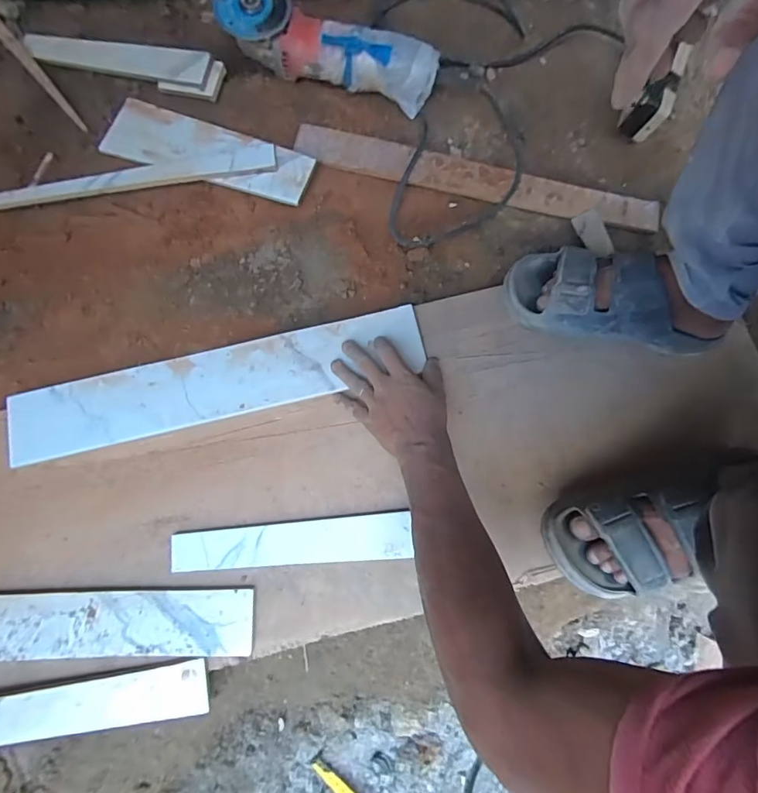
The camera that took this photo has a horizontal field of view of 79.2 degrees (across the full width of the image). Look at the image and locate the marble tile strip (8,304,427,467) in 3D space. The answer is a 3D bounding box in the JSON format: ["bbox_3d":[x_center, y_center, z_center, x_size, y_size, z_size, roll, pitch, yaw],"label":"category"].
[{"bbox_3d":[-0.191,-0.018,0.545,0.487,0.009,0.090,-15,79,-2],"label":"marble tile strip"}]

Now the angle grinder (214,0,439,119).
[{"bbox_3d":[-0.062,-0.461,0.603,0.281,0.084,0.085,9,78,0],"label":"angle grinder"}]

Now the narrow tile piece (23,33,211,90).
[{"bbox_3d":[-0.366,-0.471,0.636,0.293,0.009,0.042,17,101,11],"label":"narrow tile piece"}]

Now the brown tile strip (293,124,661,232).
[{"bbox_3d":[0.134,-0.293,0.615,0.483,0.013,0.057,10,80,-2],"label":"brown tile strip"}]

